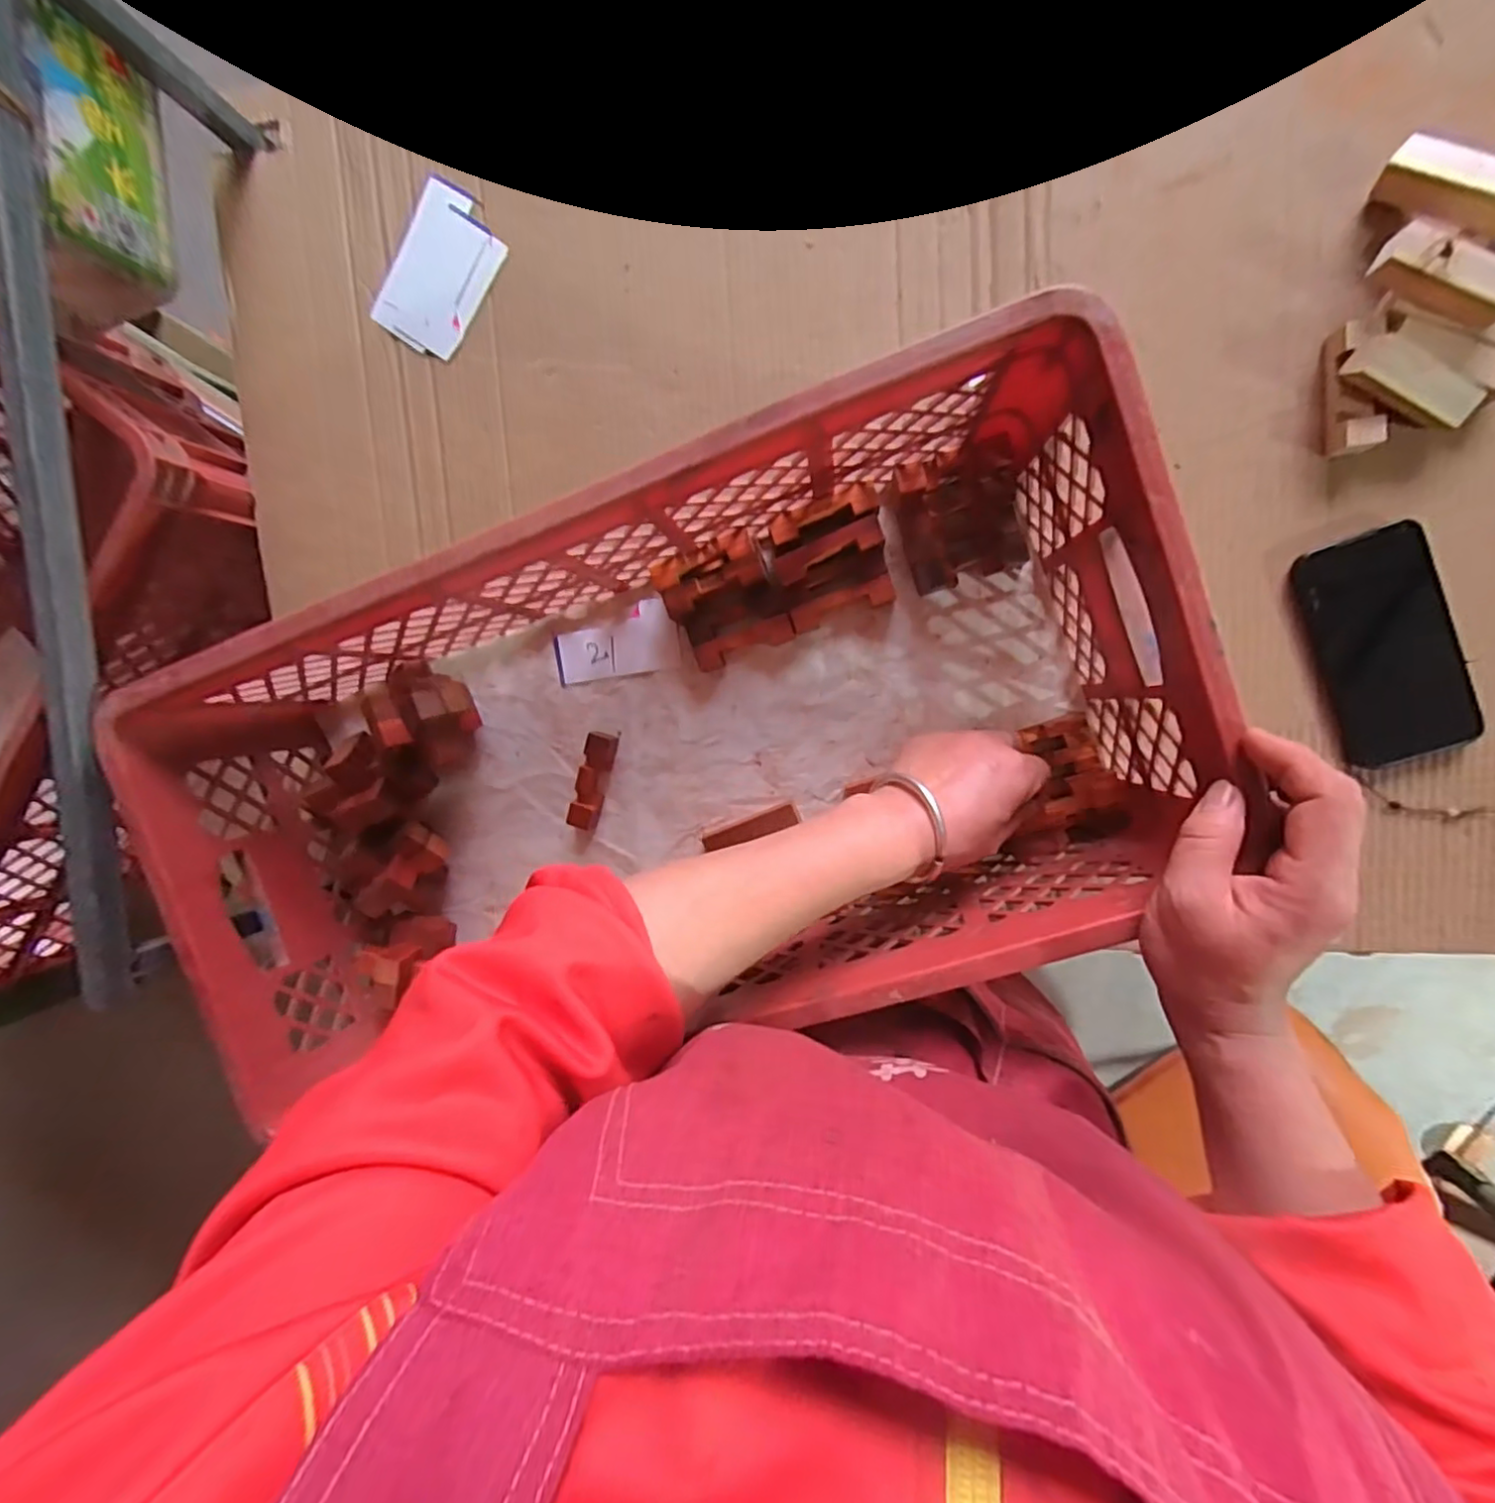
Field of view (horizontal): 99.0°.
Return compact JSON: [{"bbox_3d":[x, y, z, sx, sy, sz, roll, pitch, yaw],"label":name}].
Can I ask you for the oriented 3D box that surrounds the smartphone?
[{"bbox_3d":[0.452,-0.073,0.448,0.086,0.016,0.161,-17,92,10],"label":"smartphone"}]

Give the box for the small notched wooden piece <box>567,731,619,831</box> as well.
[{"bbox_3d":[-0.129,0.024,0.532,0.022,0.019,0.080,16,97,7],"label":"small notched wooden piece"}]

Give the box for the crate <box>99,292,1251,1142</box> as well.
[{"bbox_3d":[-0.072,0.003,0.449,0.639,0.181,0.318,-15,93,9],"label":"crate"}]

